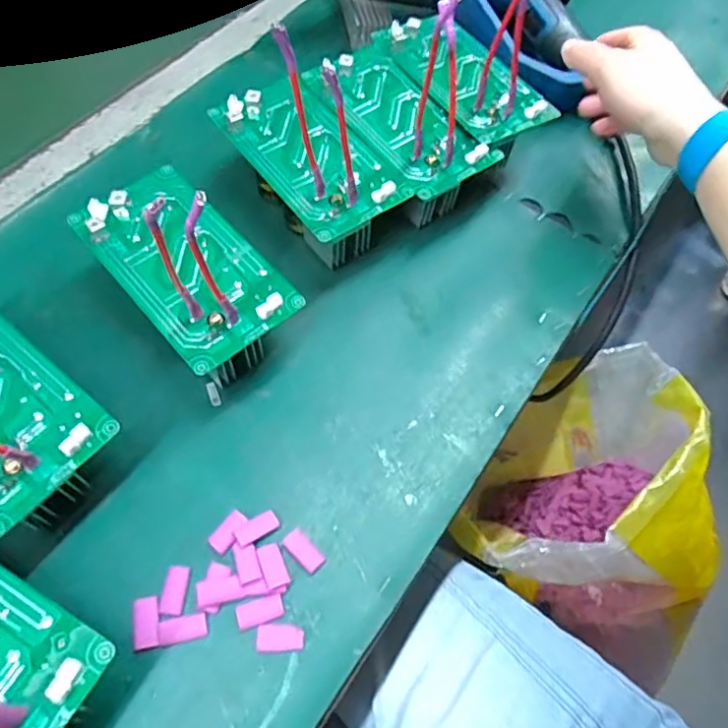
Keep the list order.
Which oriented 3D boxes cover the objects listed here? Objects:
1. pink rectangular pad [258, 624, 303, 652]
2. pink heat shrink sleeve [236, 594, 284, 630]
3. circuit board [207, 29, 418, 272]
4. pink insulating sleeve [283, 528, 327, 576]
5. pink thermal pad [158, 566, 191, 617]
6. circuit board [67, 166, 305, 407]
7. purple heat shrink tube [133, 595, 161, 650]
[{"bbox_3d":[-0.045,0.147,0.317,0.024,0.004,0.013,0,61,-3],"label":"pink rectangular pad"},{"bbox_3d":[-0.057,0.135,0.322,0.025,0.004,0.012,-13,62,-10],"label":"pink heat shrink sleeve"},{"bbox_3d":[-0.035,-0.165,0.413,0.091,0.140,0.151,-32,67,-19],"label":"circuit board"},{"bbox_3d":[-0.034,0.107,0.339,0.013,0.004,0.026,-39,69,-21],"label":"pink insulating sleeve"},{"bbox_3d":[-0.105,0.126,0.328,0.011,0.005,0.025,6,61,0],"label":"pink thermal pad"},{"bbox_3d":[-0.115,-0.055,0.394,0.081,0.065,0.152,-37,69,-21],"label":"circuit board"},{"bbox_3d":[-0.117,0.140,0.318,0.013,0.005,0.025,-11,62,-9],"label":"purple heat shrink tube"}]

